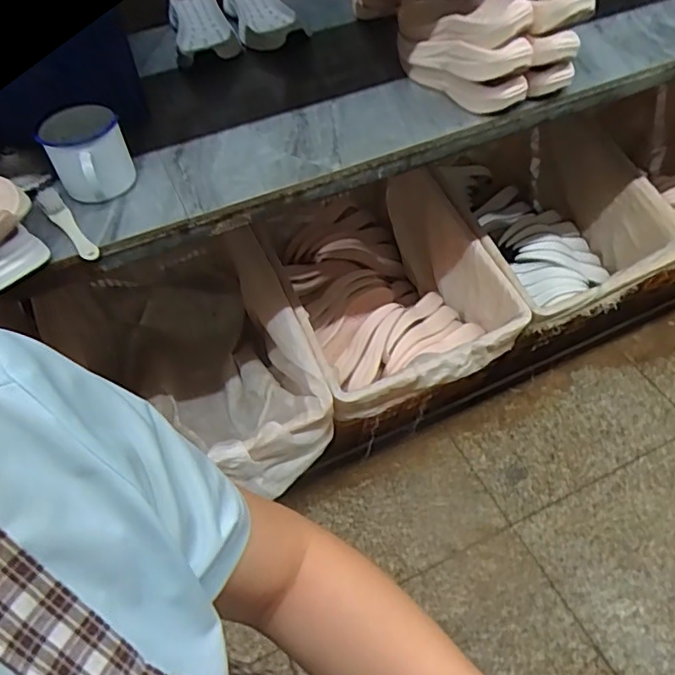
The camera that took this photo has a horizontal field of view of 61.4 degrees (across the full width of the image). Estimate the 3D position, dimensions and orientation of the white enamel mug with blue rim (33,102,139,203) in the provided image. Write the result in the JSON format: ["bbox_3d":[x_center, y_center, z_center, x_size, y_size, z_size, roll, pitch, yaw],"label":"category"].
[{"bbox_3d":[-0.329,-0.237,0.760,0.103,0.096,0.112,-22,52,-14],"label":"white enamel mug with blue rim"}]

